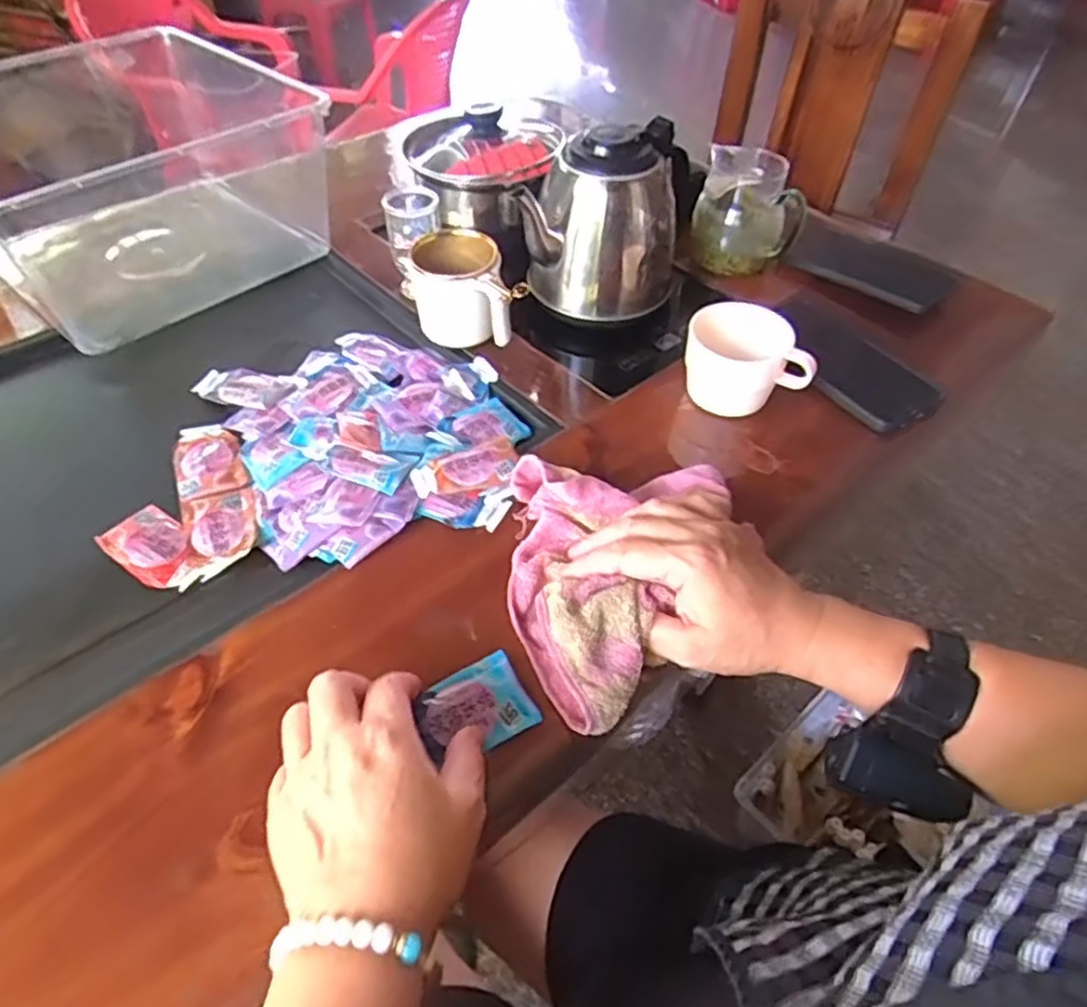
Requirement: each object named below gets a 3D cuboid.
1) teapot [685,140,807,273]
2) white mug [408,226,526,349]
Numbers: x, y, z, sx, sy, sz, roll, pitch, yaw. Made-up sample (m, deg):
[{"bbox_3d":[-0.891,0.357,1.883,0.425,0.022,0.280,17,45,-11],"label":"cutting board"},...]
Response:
[{"bbox_3d":[0.208,-0.293,0.710,0.101,0.097,0.091,13,50,10],"label":"teapot"},{"bbox_3d":[-0.069,-0.172,0.604,0.069,0.083,0.113,-19,52,-17],"label":"white mug"}]

